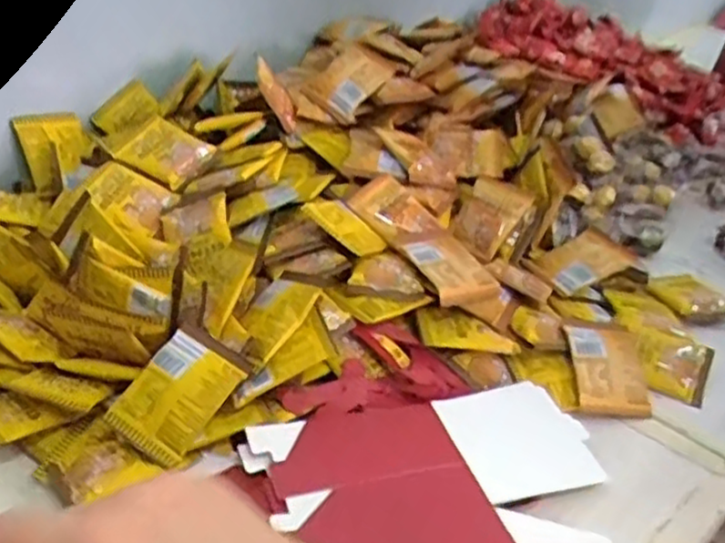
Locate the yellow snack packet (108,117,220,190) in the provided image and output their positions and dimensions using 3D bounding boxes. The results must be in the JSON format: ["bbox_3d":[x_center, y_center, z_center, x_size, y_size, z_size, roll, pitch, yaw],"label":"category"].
[{"bbox_3d":[-0.201,-0.121,0.722,0.093,0.015,0.070,30,53,23],"label":"yellow snack packet"}]

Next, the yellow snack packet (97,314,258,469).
[{"bbox_3d":[-0.134,0.086,0.525,0.067,0.010,0.093,29,66,19],"label":"yellow snack packet"}]

